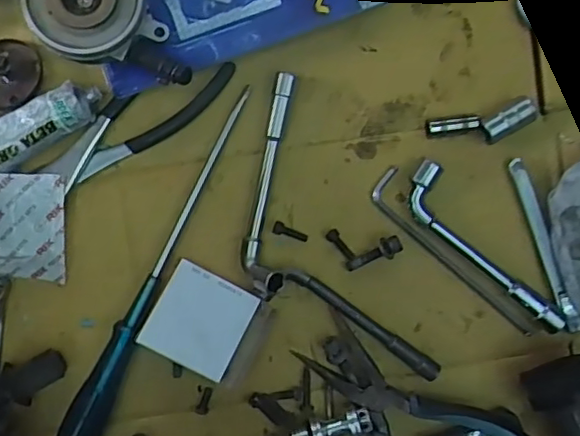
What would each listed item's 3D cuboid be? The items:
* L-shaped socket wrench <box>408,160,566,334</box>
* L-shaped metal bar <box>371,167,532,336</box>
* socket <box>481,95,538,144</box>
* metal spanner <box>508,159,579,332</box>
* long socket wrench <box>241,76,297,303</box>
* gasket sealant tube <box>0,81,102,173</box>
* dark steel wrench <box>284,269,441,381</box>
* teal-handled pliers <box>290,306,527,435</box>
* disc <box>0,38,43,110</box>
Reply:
[{"bbox_3d":[0.139,0.028,0.447,0.034,0.019,0.156,-40,93,-2],"label":"L-shaped socket wrench"},{"bbox_3d":[0.122,0.028,0.449,0.027,0.008,0.158,-45,93,-2],"label":"L-shaped metal bar"},{"bbox_3d":[0.160,-0.072,0.445,0.041,0.016,0.020,-30,93,-2],"label":"socket"},{"bbox_3d":[0.191,0.021,0.453,0.012,0.013,0.135,-20,92,-3],"label":"metal spanner"},{"bbox_3d":[-0.014,-0.023,0.428,0.028,0.034,0.159,5,91,-4],"label":"long socket wrench"},{"bbox_3d":[-0.190,-0.055,0.417,0.127,0.025,0.036,-23,93,-3],"label":"gasket sealant tube"},{"bbox_3d":[0.053,0.076,0.448,0.133,0.021,0.014,36,89,-4],"label":"dark steel wrench"},{"bbox_3d":[0.084,0.148,0.441,0.120,0.031,0.176,-42,93,-2],"label":"teal-handled pliers"},{"bbox_3d":[-0.197,-0.101,0.422,0.051,0.013,0.049,0,84,3],"label":"disc"}]

